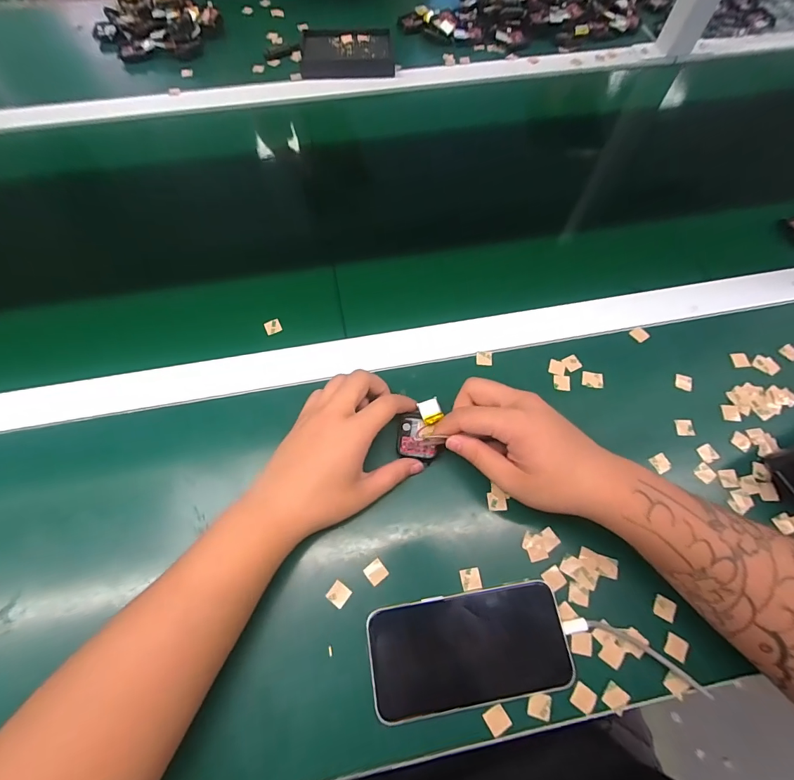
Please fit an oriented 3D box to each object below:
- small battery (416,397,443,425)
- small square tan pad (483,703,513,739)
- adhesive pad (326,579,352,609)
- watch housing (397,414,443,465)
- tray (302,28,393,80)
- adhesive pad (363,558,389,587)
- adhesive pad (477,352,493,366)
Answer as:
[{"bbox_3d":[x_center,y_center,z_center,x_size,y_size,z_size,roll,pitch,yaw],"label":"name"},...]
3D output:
[{"bbox_3d":[0.031,0.018,0.354,0.019,0.004,0.021,-18,67,-9],"label":"small battery"},{"bbox_3d":[0.072,0.236,0.282,0.016,0.004,0.016,-29,69,-13],"label":"small square tan pad"},{"bbox_3d":[-0.046,0.160,0.310,0.016,0.004,0.015,34,70,14],"label":"adhesive pad"},{"bbox_3d":[0.019,0.043,0.352,0.038,0.010,0.041,2,66,0],"label":"watch housing"},{"bbox_3d":[-0.074,-0.510,0.598,0.136,0.022,0.099,-1,67,-1],"label":"tray"},{"bbox_3d":[-0.017,0.145,0.315,0.016,0.004,0.016,-36,71,-16],"label":"adhesive pad"},{"bbox_3d":[0.087,-0.031,0.395,0.016,0.005,0.014,1,66,0],"label":"adhesive pad"}]

